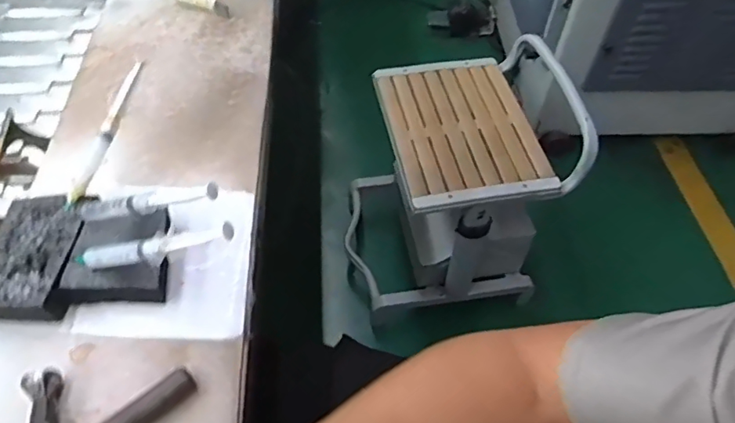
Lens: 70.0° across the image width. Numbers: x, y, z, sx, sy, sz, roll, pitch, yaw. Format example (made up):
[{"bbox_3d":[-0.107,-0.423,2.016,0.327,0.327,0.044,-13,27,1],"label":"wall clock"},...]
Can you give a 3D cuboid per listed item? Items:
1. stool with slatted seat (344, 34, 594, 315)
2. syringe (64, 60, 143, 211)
[{"bbox_3d":[0.167,-0.061,1.181,0.417,0.447,0.397,-7,55,-6],"label":"stool with slatted seat"},{"bbox_3d":[-0.269,-0.080,0.541,0.020,0.016,0.166,19,80,12],"label":"syringe"}]

